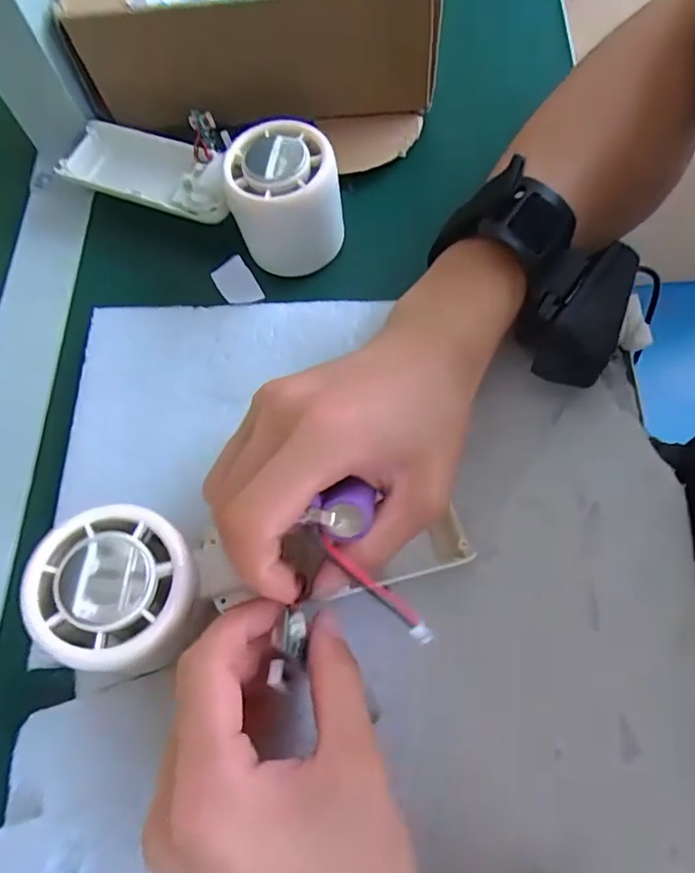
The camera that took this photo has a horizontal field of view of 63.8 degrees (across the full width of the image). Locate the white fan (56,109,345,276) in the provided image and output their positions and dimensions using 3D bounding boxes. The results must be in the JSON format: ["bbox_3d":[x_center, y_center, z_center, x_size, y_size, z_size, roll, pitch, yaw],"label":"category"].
[{"bbox_3d":[-0.083,-0.149,0.298,0.174,0.046,0.063,28,73,12],"label":"white fan"}]

